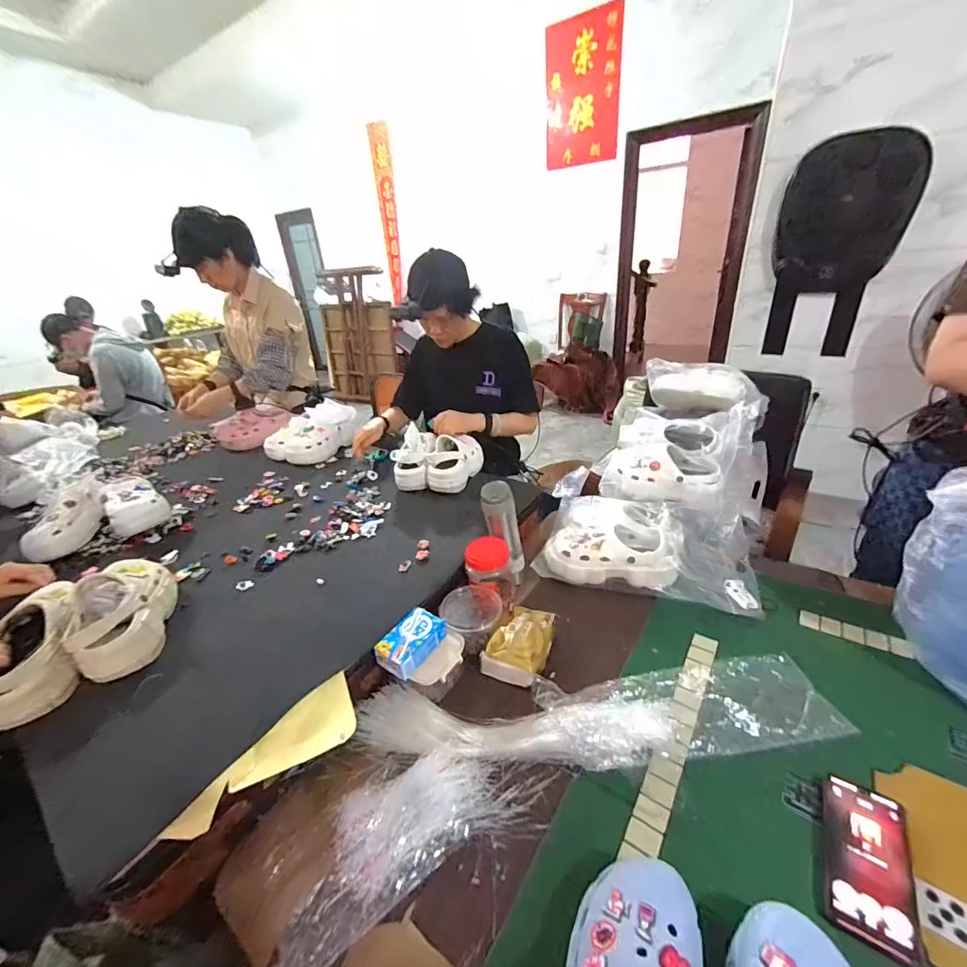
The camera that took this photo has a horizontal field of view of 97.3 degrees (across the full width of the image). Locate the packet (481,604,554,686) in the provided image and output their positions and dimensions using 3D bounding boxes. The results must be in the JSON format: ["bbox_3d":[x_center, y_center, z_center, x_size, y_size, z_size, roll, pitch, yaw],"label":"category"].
[{"bbox_3d":[0.067,0.280,0.753,0.100,0.051,0.134,10,32,26],"label":"packet"}]

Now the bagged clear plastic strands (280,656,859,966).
[{"bbox_3d":[0.104,0.354,0.626,0.772,0.053,0.295,-12,29,-12],"label":"bagged clear plastic strands"}]

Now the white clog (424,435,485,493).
[{"bbox_3d":[-0.079,-0.054,1.160,0.121,0.095,0.204,4,30,17],"label":"white clog"}]

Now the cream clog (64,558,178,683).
[{"bbox_3d":[-0.626,0.211,0.748,0.109,0.110,0.254,-18,31,-22],"label":"cream clog"}]

